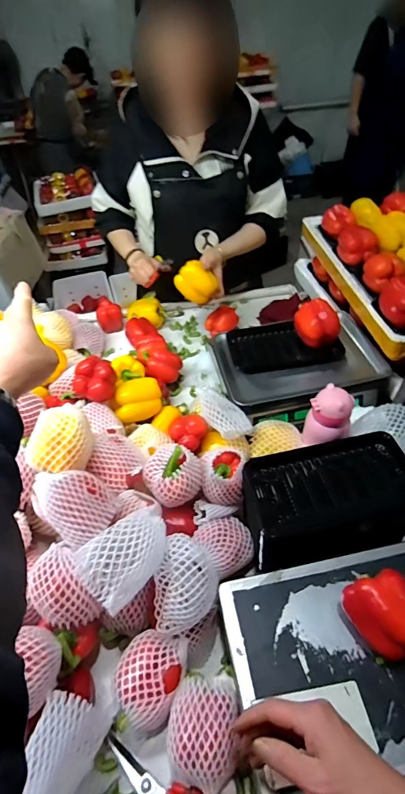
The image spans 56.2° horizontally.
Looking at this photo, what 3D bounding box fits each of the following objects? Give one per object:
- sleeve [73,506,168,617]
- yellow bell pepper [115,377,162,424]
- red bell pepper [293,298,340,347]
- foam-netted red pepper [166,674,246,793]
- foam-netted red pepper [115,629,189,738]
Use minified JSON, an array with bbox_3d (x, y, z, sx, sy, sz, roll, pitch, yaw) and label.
[{"bbox_3d":[-0.099,0.205,0.503,0.126,0.067,0.090,-35,53,-25],"label":"sleeve"},{"bbox_3d":[-0.132,0.004,0.780,0.095,0.068,0.072,-15,47,-9],"label":"yellow bell pepper"},{"bbox_3d":[0.247,-0.161,0.823,0.093,0.071,0.079,11,49,15],"label":"red bell pepper"},{"bbox_3d":[0.003,0.424,0.480,0.091,0.078,0.113,-6,47,-1],"label":"foam-netted red pepper"},{"bbox_3d":[-0.072,0.390,0.519,0.090,0.080,0.109,7,48,11],"label":"foam-netted red pepper"}]

